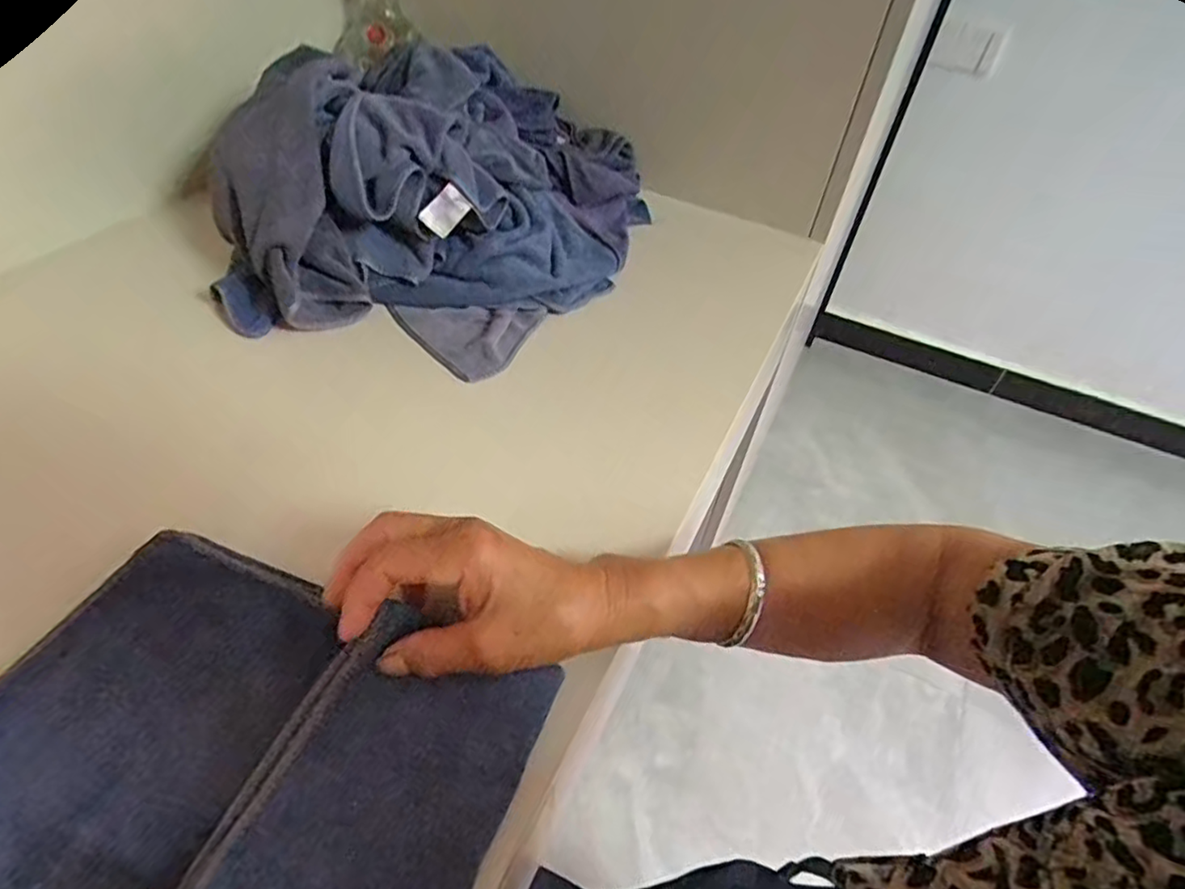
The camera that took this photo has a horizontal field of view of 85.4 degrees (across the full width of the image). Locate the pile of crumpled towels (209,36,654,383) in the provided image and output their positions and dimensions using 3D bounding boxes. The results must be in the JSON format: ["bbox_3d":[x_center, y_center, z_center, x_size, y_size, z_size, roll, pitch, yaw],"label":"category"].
[{"bbox_3d":[-0.120,-0.245,0.583,0.303,0.140,0.375,11,46,4],"label":"pile of crumpled towels"}]

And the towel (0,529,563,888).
[{"bbox_3d":[-0.152,0.132,0.282,0.234,0.022,0.157,19,47,11],"label":"towel"}]

